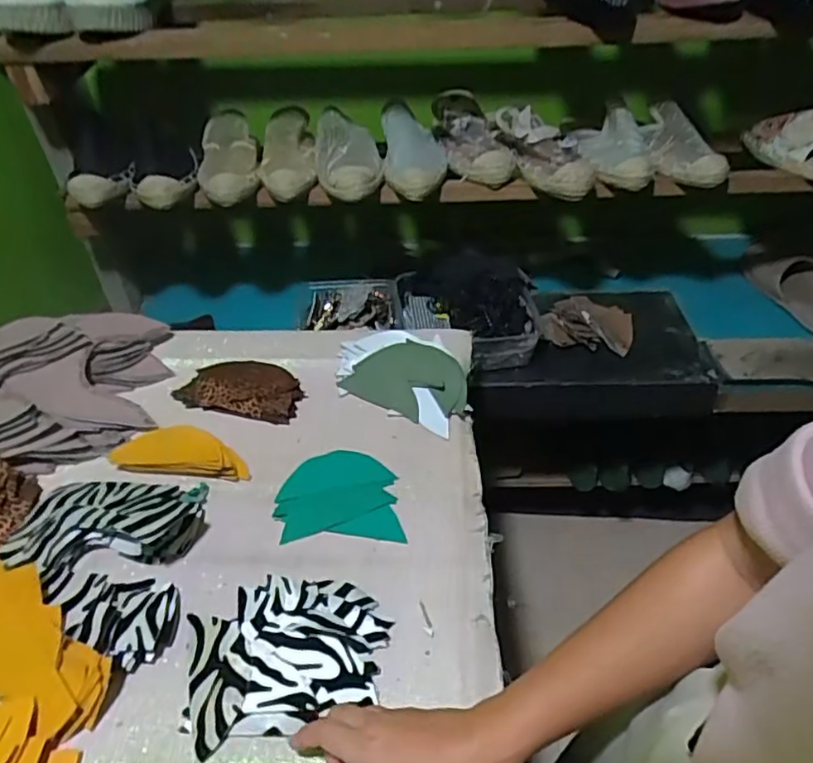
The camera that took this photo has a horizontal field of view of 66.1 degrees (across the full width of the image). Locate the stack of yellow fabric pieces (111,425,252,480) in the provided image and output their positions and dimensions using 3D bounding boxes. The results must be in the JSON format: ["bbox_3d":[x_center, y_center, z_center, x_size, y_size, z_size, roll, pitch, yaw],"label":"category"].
[{"bbox_3d":[-0.230,0.072,0.650,0.138,0.019,0.060,6,44,5],"label":"stack of yellow fabric pieces"}]

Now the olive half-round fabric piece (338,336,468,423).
[{"bbox_3d":[0.005,-0.005,0.721,0.135,0.012,0.090,24,71,16],"label":"olive half-round fabric piece"}]

